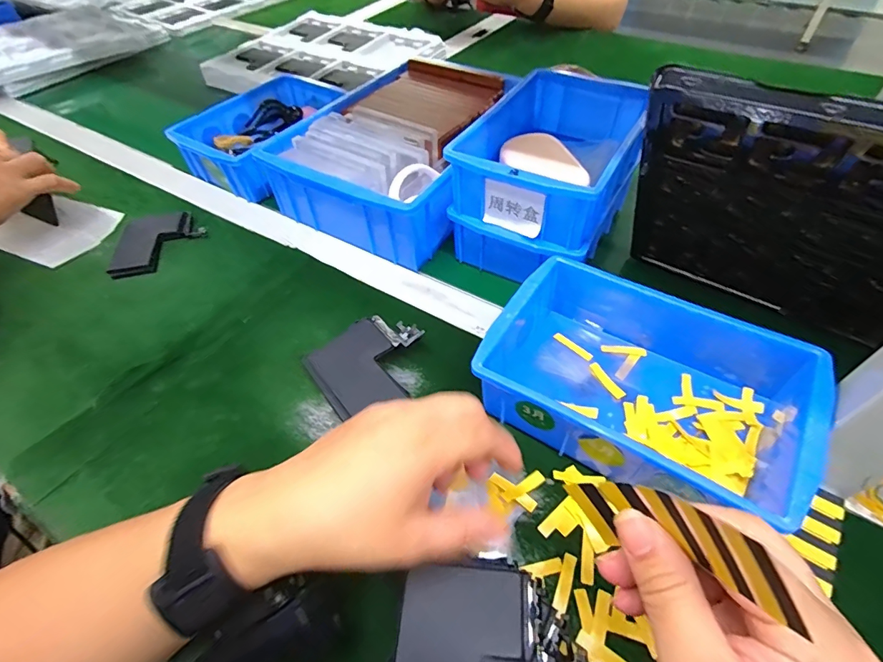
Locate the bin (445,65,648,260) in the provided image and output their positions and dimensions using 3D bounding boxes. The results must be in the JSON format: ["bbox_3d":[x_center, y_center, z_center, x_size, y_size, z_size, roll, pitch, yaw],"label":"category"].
[{"bbox_3d":[0.106,-0.167,0.416,0.128,0.057,0.198,25,56,21],"label":"bin"}]

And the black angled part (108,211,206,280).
[{"bbox_3d":[-0.309,-0.097,0.487,0.084,0.016,0.089,-1,51,1],"label":"black angled part"}]

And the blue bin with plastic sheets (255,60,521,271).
[{"bbox_3d":[-0.042,-0.201,0.524,0.222,0.095,0.269,25,56,23],"label":"blue bin with plastic sheets"}]

